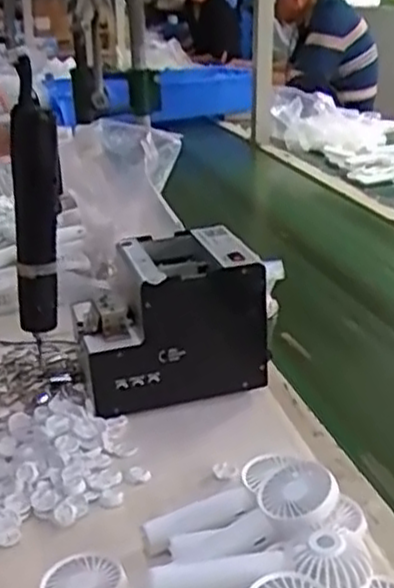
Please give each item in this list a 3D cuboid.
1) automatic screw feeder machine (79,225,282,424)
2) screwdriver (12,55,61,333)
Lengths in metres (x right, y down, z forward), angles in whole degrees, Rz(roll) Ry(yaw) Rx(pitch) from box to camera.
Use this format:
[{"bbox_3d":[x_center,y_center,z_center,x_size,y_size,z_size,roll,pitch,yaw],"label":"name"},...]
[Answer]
[{"bbox_3d":[-0.033,0.025,0.794,0.179,0.148,0.131,-7,23,-16],"label":"automatic screw feeder machine"},{"bbox_3d":[-0.138,-0.075,0.653,0.036,0.216,0.045,3,22,9],"label":"screwdriver"}]

